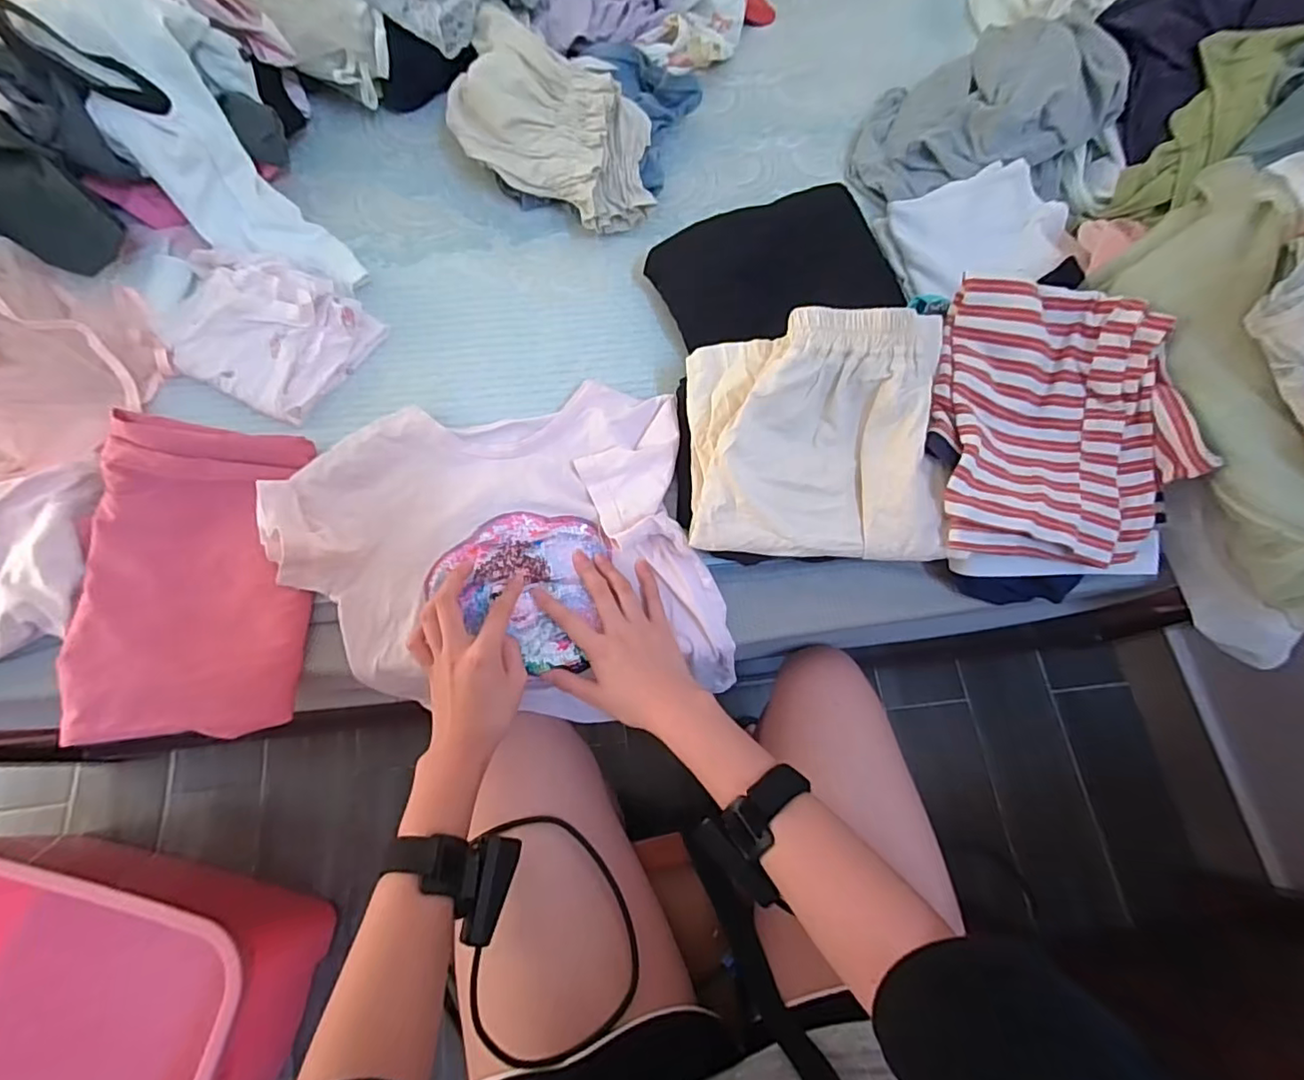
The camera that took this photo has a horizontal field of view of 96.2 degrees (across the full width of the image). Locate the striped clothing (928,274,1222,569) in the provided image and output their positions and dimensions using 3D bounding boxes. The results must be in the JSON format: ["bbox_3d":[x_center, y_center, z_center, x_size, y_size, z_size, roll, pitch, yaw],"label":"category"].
[{"bbox_3d":[0.329,-0.092,0.450,0.206,0.069,0.207,8,77,-11],"label":"striped clothing"}]

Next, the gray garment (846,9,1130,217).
[{"bbox_3d":[0.354,-0.474,0.640,0.256,0.102,0.194,-5,70,-2],"label":"gray garment"}]

